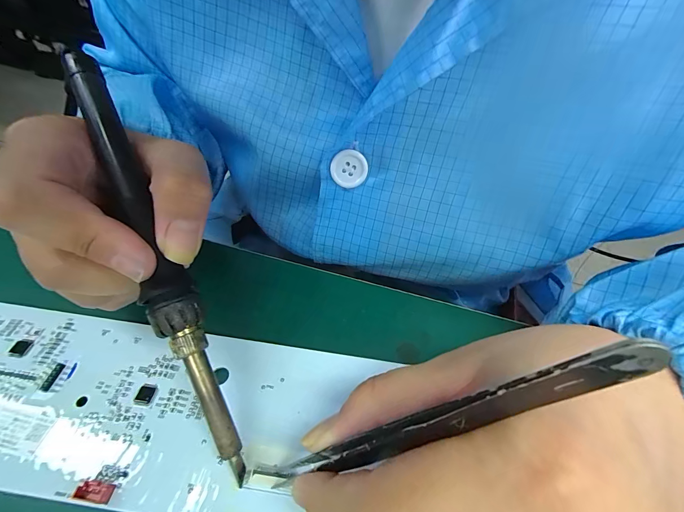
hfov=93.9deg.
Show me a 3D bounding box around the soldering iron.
[{"bbox_3d":[-0.074,0.000,0.125,0.016,0.013,0.174,-22,86,-21],"label":"soldering iron"}]

